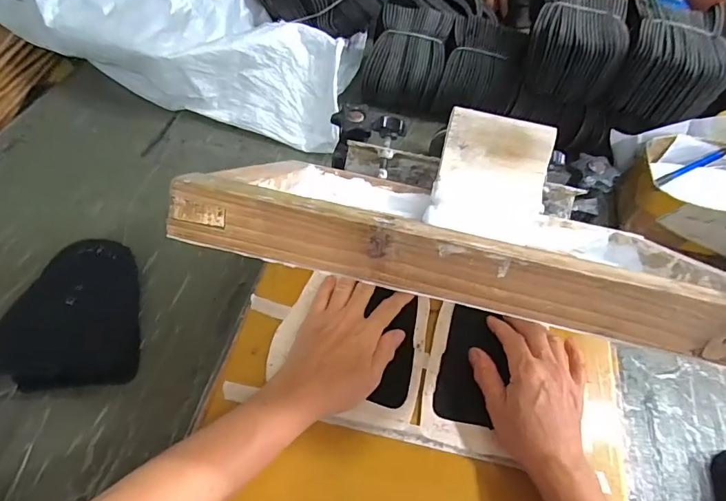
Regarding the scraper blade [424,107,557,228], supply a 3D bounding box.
[{"bbox_3d":[0.124,-0.071,0.437,0.103,0.012,0.107,13,97,-3],"label":"scraper blade"}]

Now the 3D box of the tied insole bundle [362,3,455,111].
[{"bbox_3d":[0.069,-0.304,0.725,0.117,0.080,0.151,14,54,6],"label":"tied insole bundle"}]

